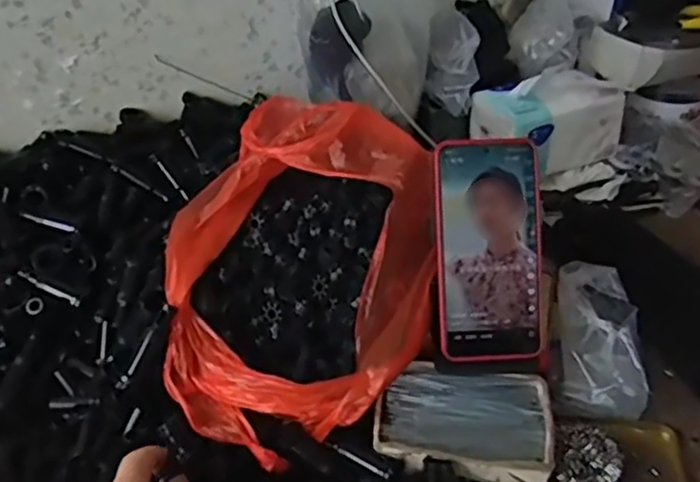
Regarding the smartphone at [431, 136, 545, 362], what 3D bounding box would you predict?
[{"bbox_3d":[0.105,0.007,0.504,0.079,0.165,0.009,-3,3,-2],"label":"smartphone"}]

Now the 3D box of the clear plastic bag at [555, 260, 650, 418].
[{"bbox_3d":[0.203,0.077,0.548,0.066,0.052,0.126,3,59,9],"label":"clear plastic bag"}]

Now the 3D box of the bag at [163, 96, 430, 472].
[{"bbox_3d":[-0.039,0.019,0.532,0.208,0.151,0.267,-7,39,-3],"label":"bag"}]

